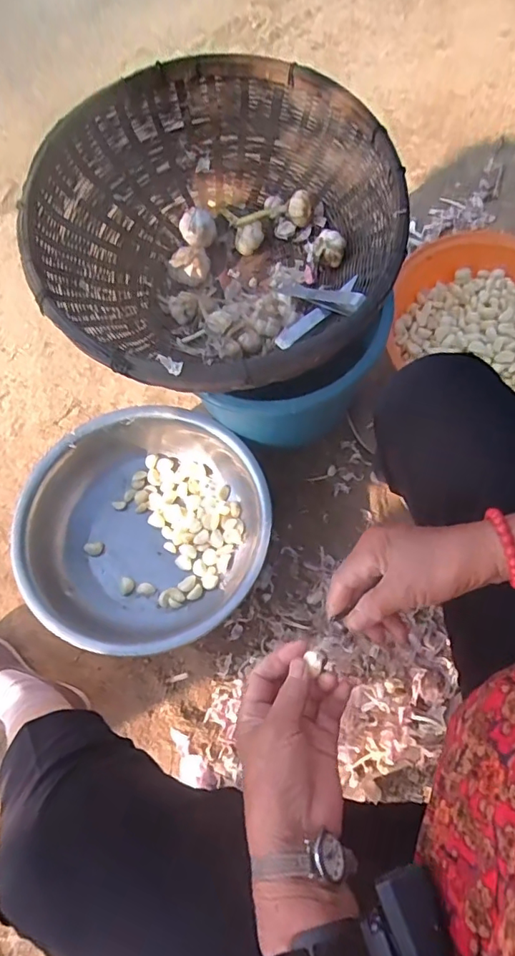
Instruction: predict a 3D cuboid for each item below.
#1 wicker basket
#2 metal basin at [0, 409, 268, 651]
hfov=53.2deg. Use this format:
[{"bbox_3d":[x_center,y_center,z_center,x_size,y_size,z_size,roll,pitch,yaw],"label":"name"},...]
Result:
[{"bbox_3d":[-0.050,-0.289,0.625,0.415,0.164,0.407,-3,67,7],"label":"wicker basket"},{"bbox_3d":[-0.167,0.078,0.791,0.362,0.142,0.351,-3,67,7],"label":"metal basin"}]

